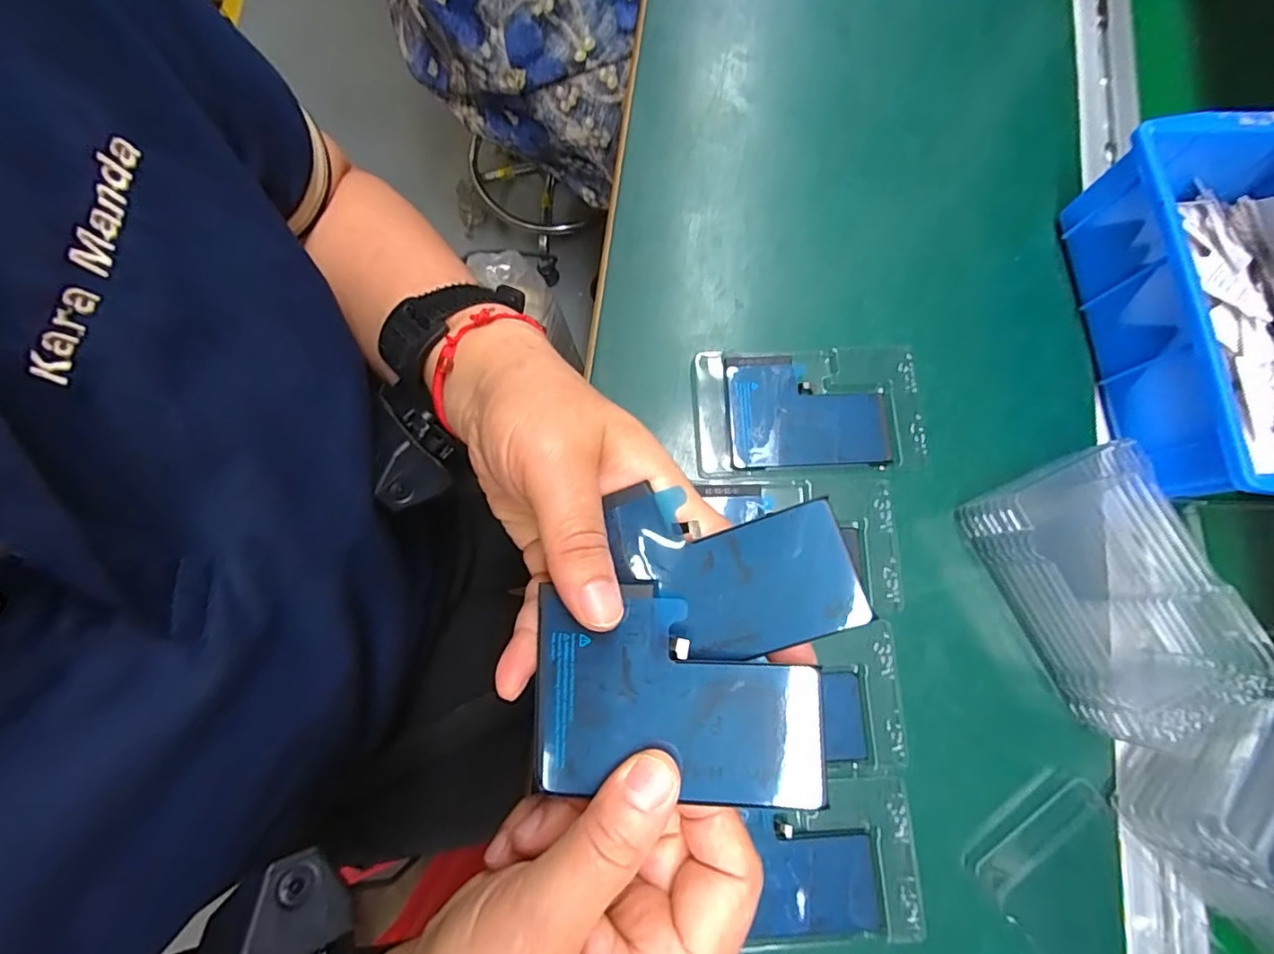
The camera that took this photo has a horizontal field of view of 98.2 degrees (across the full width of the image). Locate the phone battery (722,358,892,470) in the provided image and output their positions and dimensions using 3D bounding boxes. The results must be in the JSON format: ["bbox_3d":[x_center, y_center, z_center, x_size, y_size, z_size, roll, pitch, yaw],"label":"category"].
[{"bbox_3d":[0.095,-0.037,0.312,0.088,0.004,0.063,1,78,0],"label":"phone battery"}]

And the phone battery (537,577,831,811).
[{"bbox_3d":[0.012,0.068,0.172,0.087,0.004,0.061,0,82,9],"label":"phone battery"}]

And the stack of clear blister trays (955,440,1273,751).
[{"bbox_3d":[0.238,0.055,0.274,0.086,0.044,0.131,-25,79,-6],"label":"stack of clear blister trays"}]

